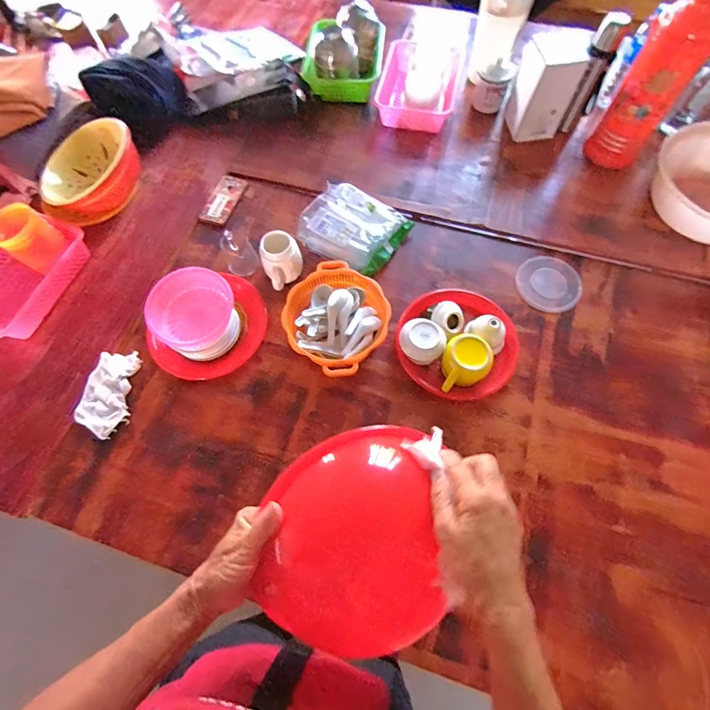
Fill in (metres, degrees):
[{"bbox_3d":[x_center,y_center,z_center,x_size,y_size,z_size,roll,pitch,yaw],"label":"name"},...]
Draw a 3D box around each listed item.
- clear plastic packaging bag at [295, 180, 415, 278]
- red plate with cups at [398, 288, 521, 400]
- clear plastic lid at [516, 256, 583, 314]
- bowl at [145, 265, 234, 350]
[{"bbox_3d":[-0.003,-0.308,0.912,0.217,0.070,0.199,33,73,15],"label":"clear plastic packaging bag"},{"bbox_3d":[0.215,-0.037,0.782,0.231,0.081,0.236,-1,68,3],"label":"red plate with cups"},{"bbox_3d":[0.449,-0.166,0.864,0.125,0.012,0.143,-31,70,-9],"label":"clear plastic lid"},{"bbox_3d":[-0.331,-0.094,0.770,0.162,0.052,0.167,-1,67,1],"label":"bowl"}]

